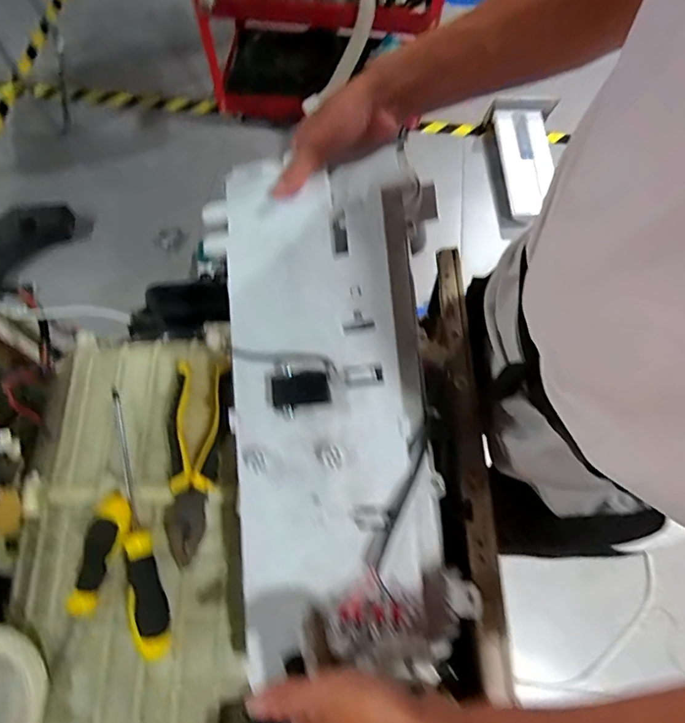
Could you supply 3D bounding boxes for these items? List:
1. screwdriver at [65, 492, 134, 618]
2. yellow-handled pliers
[{"bbox_3d":[-0.225,0.179,0.454,0.040,0.031,0.107,22,90,9],"label":"screwdriver"},{"bbox_3d":[-0.143,0.092,0.470,0.053,0.027,0.183,3,68,1],"label":"yellow-handled pliers"}]

